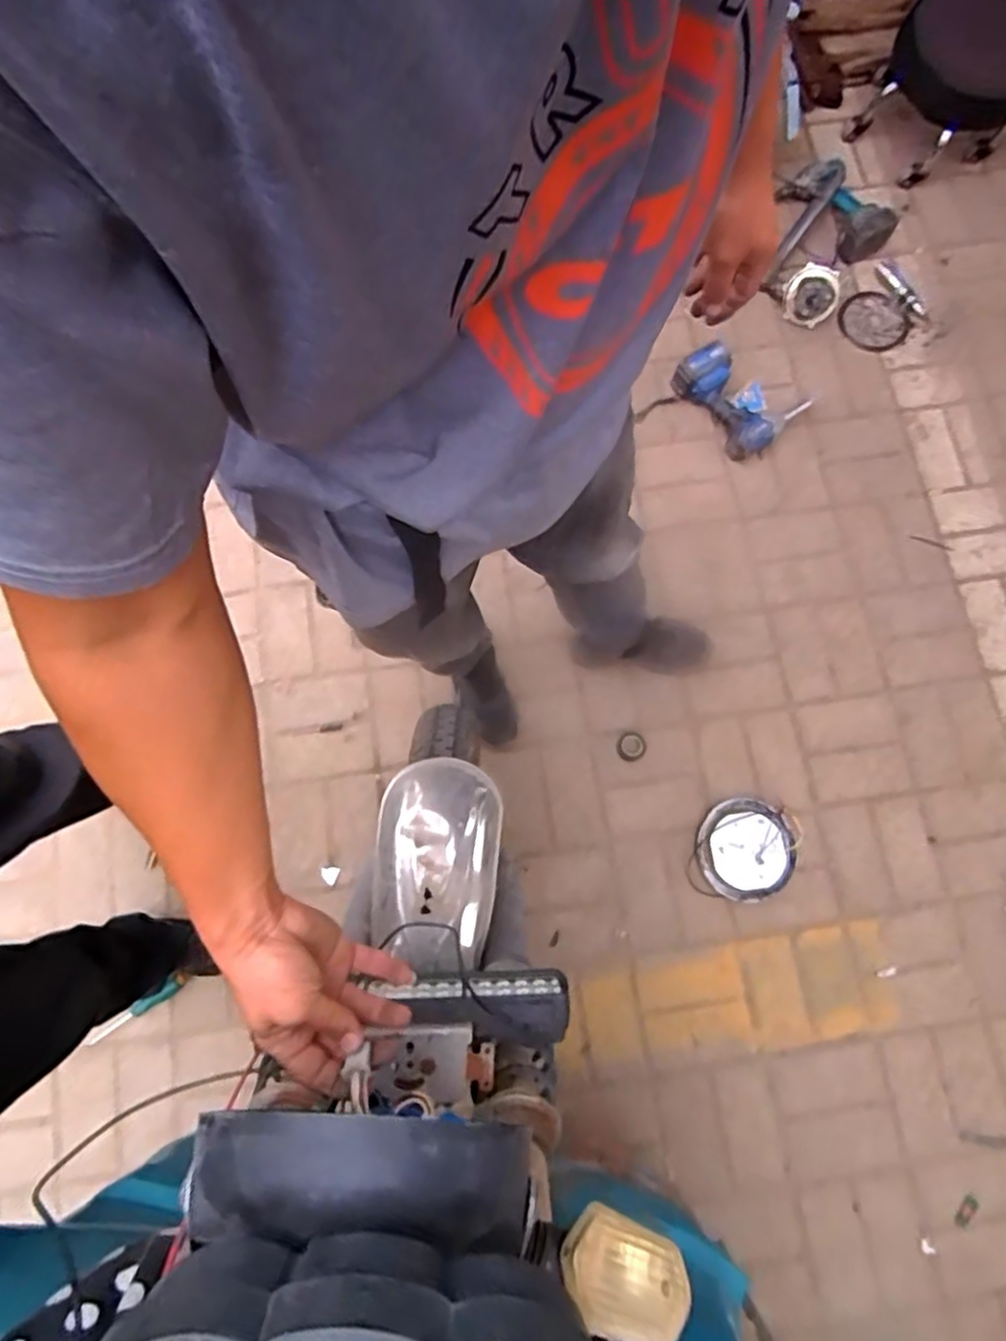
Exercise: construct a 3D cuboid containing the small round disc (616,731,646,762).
[{"bbox_3d":[0.251,0.146,1.287,0.057,0.030,0.056,0,77,-2],"label":"small round disc"}]

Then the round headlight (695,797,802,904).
[{"bbox_3d":[0.436,0.321,1.196,0.171,0.036,0.180,0,77,1],"label":"round headlight"}]

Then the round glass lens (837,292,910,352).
[{"bbox_3d":[0.824,-0.779,1.485,0.147,0.023,0.131,34,79,8],"label":"round glass lens"}]

